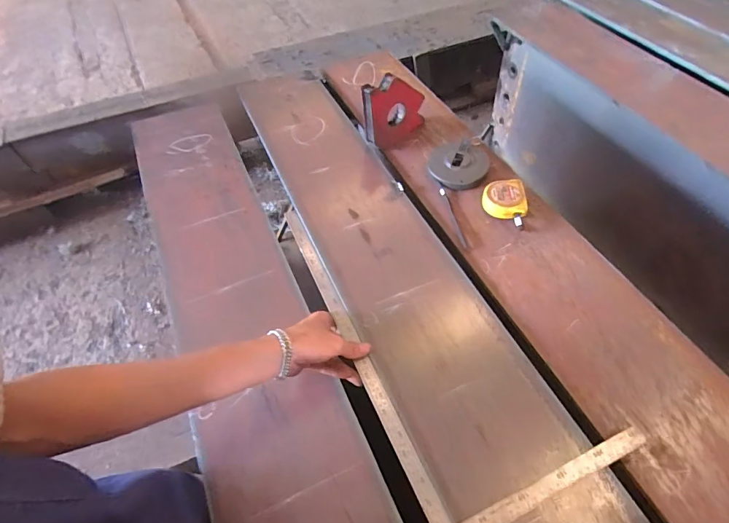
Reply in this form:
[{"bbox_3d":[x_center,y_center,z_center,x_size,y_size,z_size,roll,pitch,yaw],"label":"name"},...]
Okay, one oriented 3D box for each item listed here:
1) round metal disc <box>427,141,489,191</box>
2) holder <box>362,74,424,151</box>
[{"bbox_3d":[0.171,-0.178,0.757,0.102,0.022,0.118,14,63,7],"label":"round metal disc"},{"bbox_3d":[0.057,-0.280,0.784,0.123,0.141,0.021,-27,53,-11],"label":"holder"}]

